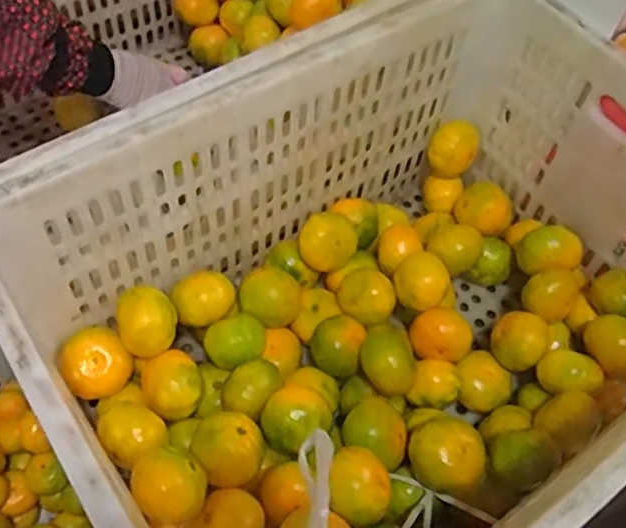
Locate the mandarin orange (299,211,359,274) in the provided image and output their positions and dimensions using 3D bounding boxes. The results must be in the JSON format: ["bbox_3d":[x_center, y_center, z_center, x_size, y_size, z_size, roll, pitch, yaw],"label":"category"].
[{"bbox_3d":[0.020,-0.020,0.737,0.070,0.054,0.060,-12,58,-12],"label":"mandarin orange"}]

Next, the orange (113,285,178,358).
[{"bbox_3d":[-0.162,0.054,0.639,0.058,0.047,0.067,-32,64,-22],"label":"orange"}]

